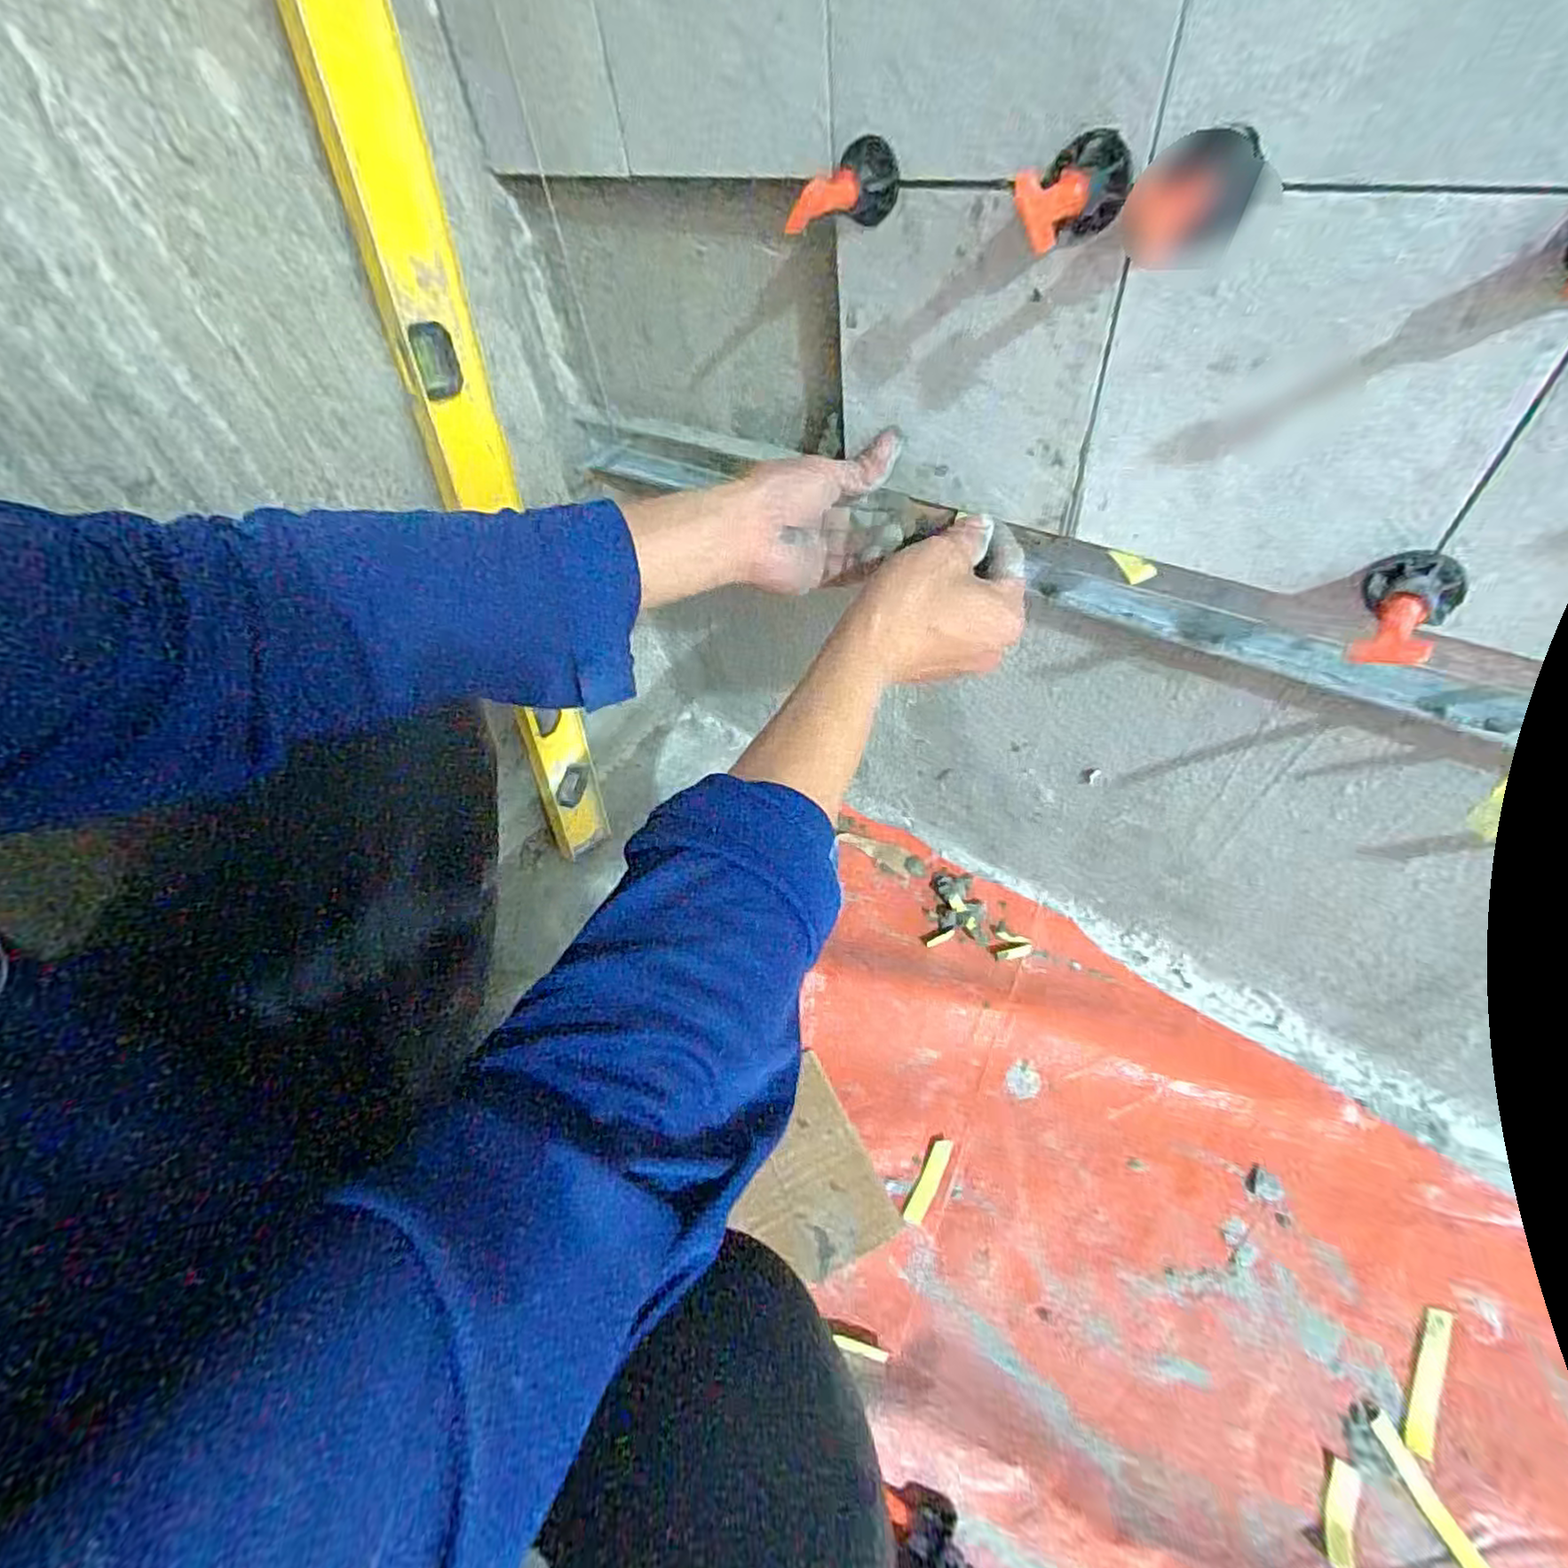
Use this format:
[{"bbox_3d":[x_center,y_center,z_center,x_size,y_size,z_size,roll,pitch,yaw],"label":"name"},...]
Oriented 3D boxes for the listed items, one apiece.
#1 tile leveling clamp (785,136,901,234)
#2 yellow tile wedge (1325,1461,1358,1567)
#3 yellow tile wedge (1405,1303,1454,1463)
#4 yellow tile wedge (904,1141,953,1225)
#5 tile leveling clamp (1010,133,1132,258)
[{"bbox_3d":[0.028,-0.269,0.315,0.030,0.030,0.052,25,58,26],"label":"tile leveling clamp"},{"bbox_3d":[0.306,0.403,0.378,0.014,0.008,0.049,22,56,22],"label":"yellow tile wedge"},{"bbox_3d":[0.385,0.355,0.410,0.012,0.004,0.083,30,59,27],"label":"yellow tile wedge"},{"bbox_3d":[0.107,0.294,0.511,0.014,0.007,0.063,20,56,23],"label":"yellow tile wedge"},{"bbox_3d":[0.109,-0.221,0.263,0.030,0.032,0.057,21,56,23],"label":"tile leveling clamp"}]

